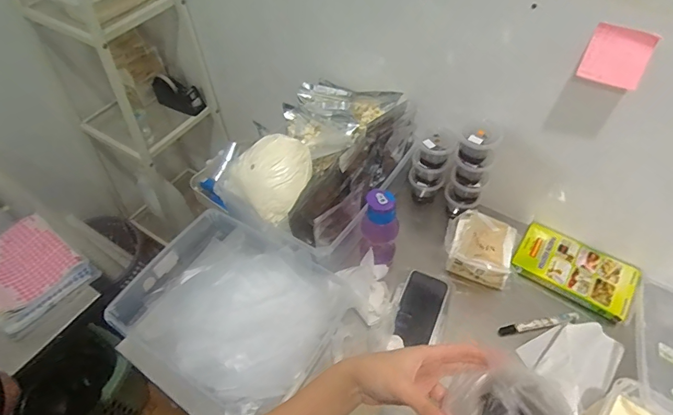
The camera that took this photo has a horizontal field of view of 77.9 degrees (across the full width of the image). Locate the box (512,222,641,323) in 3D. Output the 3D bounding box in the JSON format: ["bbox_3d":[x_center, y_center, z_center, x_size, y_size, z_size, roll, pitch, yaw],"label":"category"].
[{"bbox_3d":[0.459,0.115,0.799,0.205,0.022,0.130,30,60,23],"label":"box"}]

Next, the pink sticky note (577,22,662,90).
[{"bbox_3d":[0.378,-0.203,0.562,0.076,0.071,0.010,26,20,20],"label":"pink sticky note"}]

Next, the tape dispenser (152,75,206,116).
[{"bbox_3d":[-0.463,-0.332,1.209,0.141,0.097,0.051,23,57,19],"label":"tape dispenser"}]

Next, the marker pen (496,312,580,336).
[{"bbox_3d":[0.365,0.209,0.744,0.150,0.017,0.019,-10,53,-5],"label":"marker pen"}]

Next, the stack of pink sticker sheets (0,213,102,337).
[{"bbox_3d":[-0.625,0.118,0.825,0.248,0.044,0.172,30,60,23],"label":"stack of pink sticker sheets"}]

